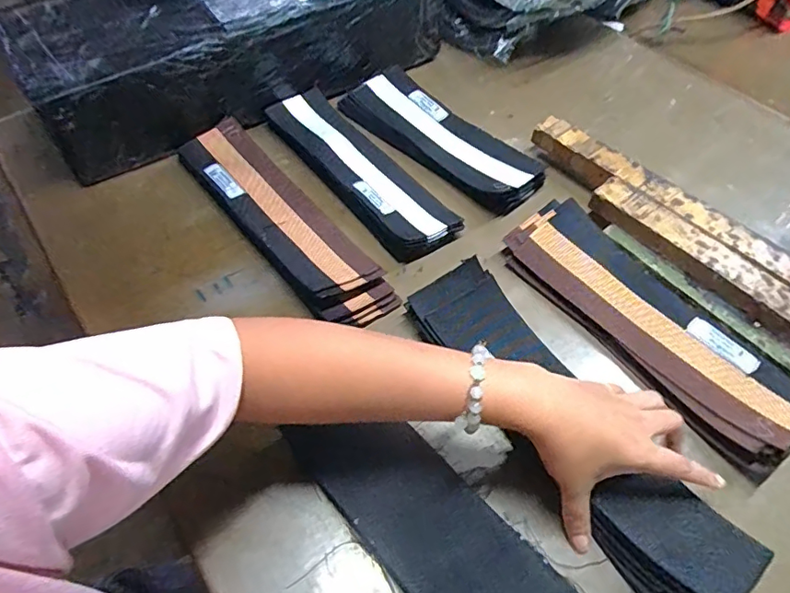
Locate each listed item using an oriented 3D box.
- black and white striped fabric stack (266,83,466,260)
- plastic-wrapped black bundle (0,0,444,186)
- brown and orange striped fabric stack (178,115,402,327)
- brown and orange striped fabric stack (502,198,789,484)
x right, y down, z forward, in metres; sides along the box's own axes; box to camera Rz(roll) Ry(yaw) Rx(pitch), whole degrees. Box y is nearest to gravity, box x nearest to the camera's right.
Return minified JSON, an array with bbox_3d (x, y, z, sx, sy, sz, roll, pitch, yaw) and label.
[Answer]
[{"bbox_3d":[-0.043,-0.153,0.626,0.092,0.040,0.298,-28,58,-20],"label":"black and white striped fabric stack"},{"bbox_3d":[-0.194,-0.348,0.703,0.528,0.127,0.222,-24,57,-17],"label":"plastic-wrapped black bundle"},{"bbox_3d":[-0.121,-0.090,0.572,0.091,0.029,0.331,-32,60,-22],"label":"brown and orange striped fabric stack"},{"bbox_3d":[0.231,0.022,0.494,0.095,0.035,0.296,-31,59,-21],"label":"brown and orange striped fabric stack"}]

